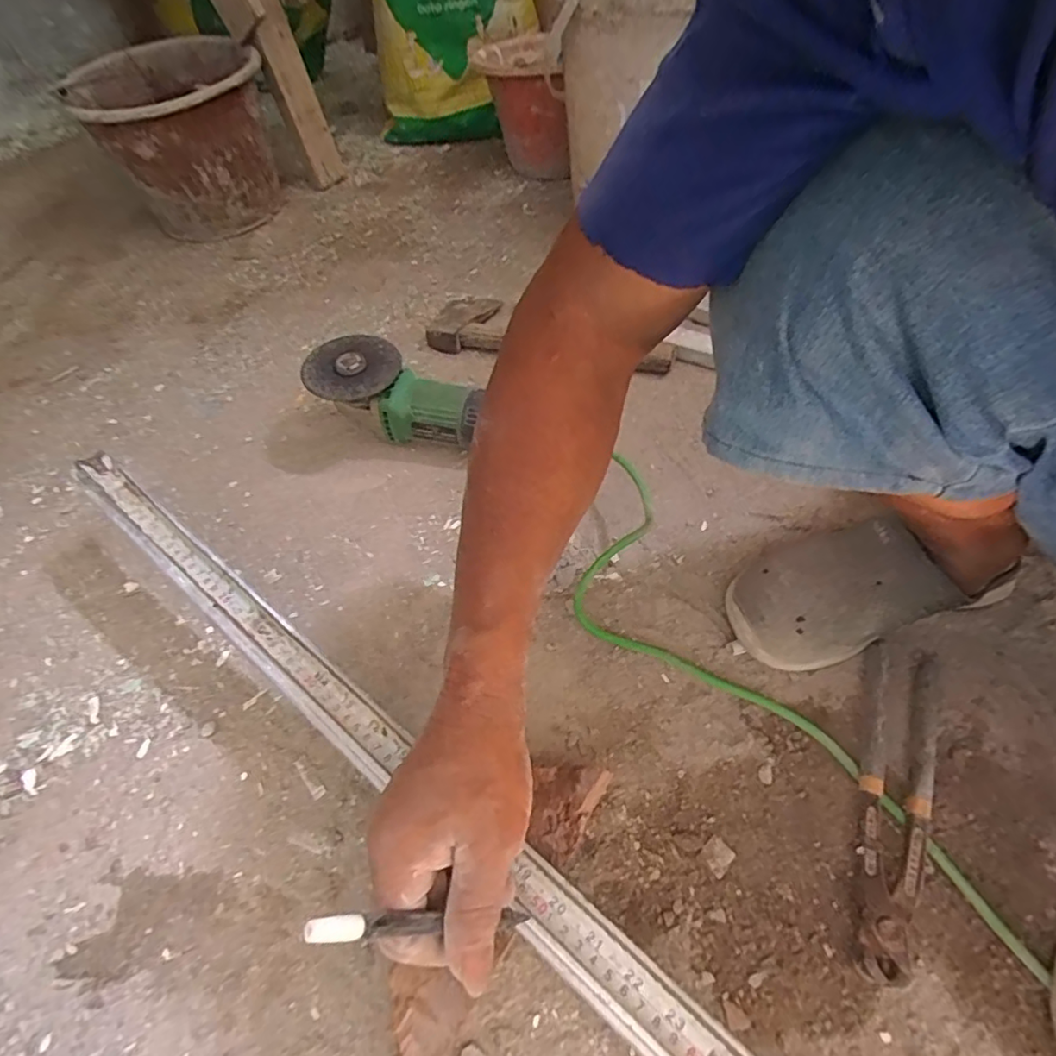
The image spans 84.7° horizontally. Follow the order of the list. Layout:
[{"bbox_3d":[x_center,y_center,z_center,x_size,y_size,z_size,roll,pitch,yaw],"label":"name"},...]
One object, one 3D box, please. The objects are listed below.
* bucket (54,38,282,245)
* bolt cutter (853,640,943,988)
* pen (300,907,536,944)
[{"bbox_3d":[-0.513,-0.585,0.892,0.236,0.227,0.248,-14,53,-8],"label":"bucket"},{"bbox_3d":[0.256,0.183,0.396,0.054,0.023,0.221,16,55,14],"label":"bolt cutter"},{"bbox_3d":[-0.043,0.183,0.270,0.007,0.137,0.009,-30,49,23],"label":"pen"}]

